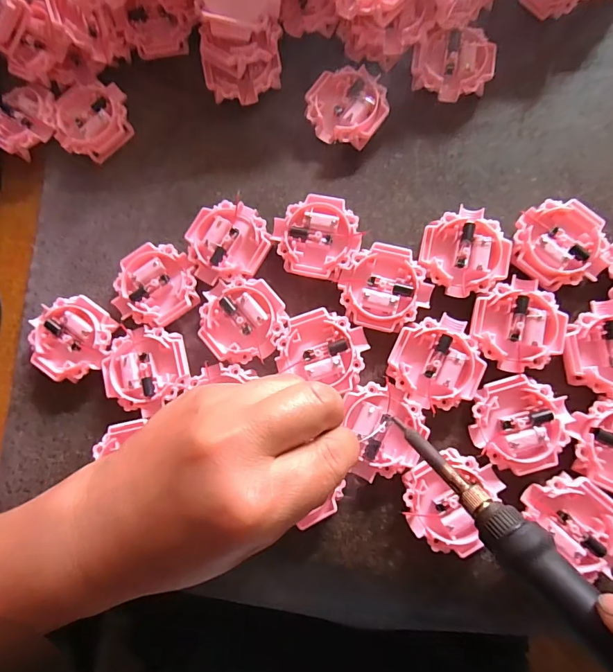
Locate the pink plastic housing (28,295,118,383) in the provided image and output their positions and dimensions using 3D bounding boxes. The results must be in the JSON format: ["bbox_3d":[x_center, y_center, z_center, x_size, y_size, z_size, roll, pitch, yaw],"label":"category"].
[{"bbox_3d":[-0.151,0.002,0.261,0.053,0.015,0.051,-1,82,5],"label":"pink plastic housing"}]

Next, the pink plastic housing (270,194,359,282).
[{"bbox_3d":[0.006,-0.063,0.257,0.053,0.014,0.052,9,83,6],"label":"pink plastic housing"}]

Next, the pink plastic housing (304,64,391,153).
[{"bbox_3d":[0.028,-0.152,0.269,0.050,0.014,0.050,-15,81,3],"label":"pink plastic housing"}]

